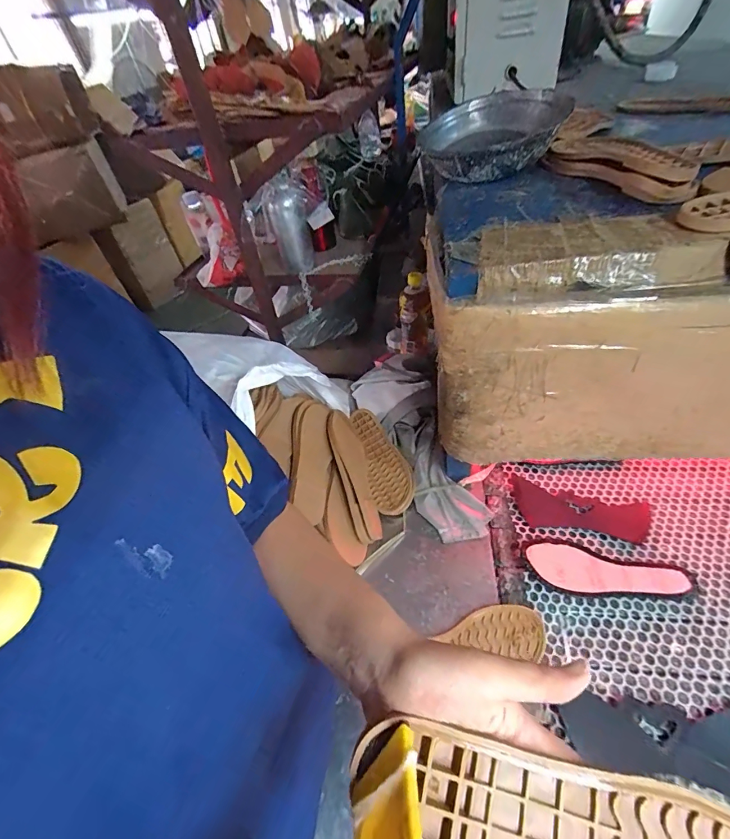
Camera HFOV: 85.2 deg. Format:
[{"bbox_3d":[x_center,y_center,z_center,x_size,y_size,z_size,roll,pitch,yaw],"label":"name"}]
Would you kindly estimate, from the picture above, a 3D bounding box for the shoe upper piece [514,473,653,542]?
[{"bbox_3d":[0.357,0.157,0.668,0.208,0.009,0.094,11,40,20],"label":"shoe upper piece"}]

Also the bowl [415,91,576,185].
[{"bbox_3d":[0.196,-0.443,0.623,0.222,0.073,0.214,4,46,14],"label":"bowl"}]

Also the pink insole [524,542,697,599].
[{"bbox_3d":[0.353,0.228,0.579,0.222,0.014,0.075,11,54,14],"label":"pink insole"}]

